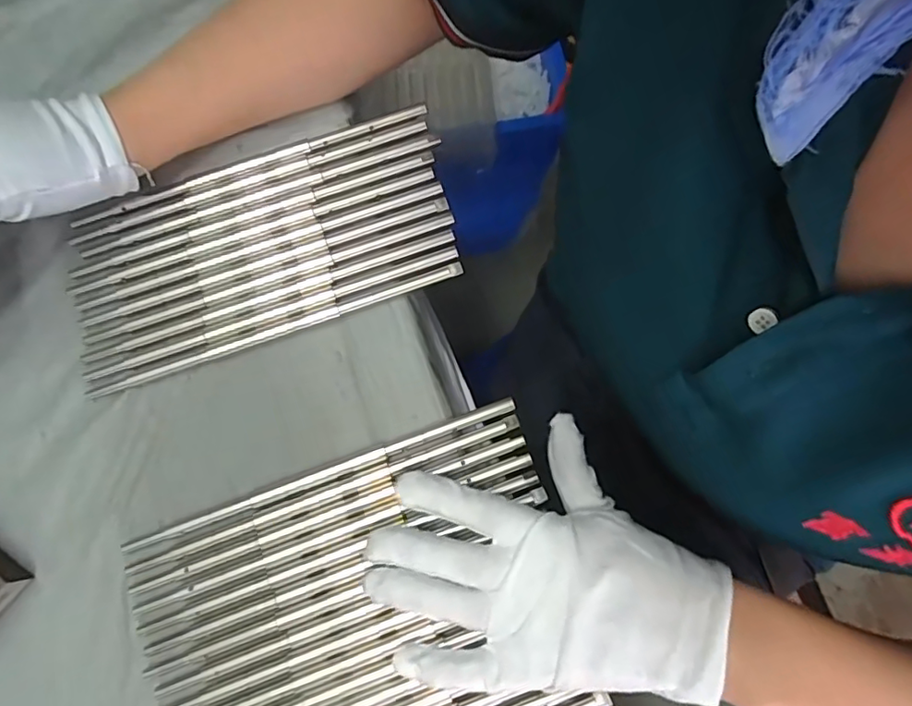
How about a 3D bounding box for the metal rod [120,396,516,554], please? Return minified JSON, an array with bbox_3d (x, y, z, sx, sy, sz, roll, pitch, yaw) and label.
[{"bbox_3d":[-0.069,0.063,0.298,0.210,0.009,0.010,-20,78,-6],"label":"metal rod"}]

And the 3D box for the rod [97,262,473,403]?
[{"bbox_3d":[-0.097,-0.013,0.313,0.208,0.011,0.008,-18,77,-6],"label":"rod"}]

